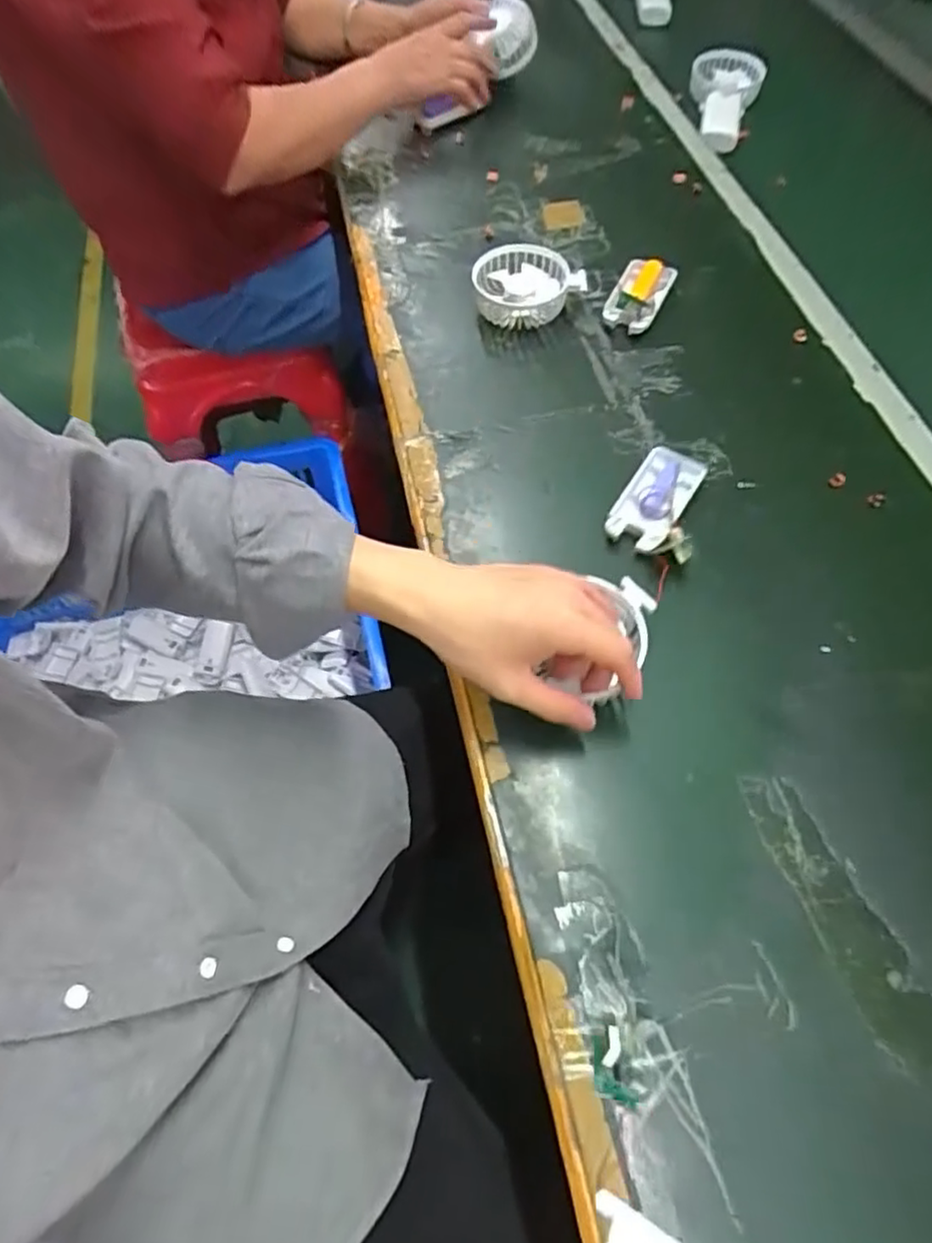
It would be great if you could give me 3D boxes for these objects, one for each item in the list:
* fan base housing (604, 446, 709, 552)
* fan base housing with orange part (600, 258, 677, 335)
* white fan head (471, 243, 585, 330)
[{"bbox_3d":[0.151,-0.098,0.524,0.045,0.016,0.100,28,66,17],"label":"fan base housing"},{"bbox_3d":[0.164,-0.308,0.627,0.044,0.023,0.079,25,66,16],"label":"fan base housing with orange part"},{"bbox_3d":[0.061,-0.322,0.644,0.105,0.036,0.080,8,62,7],"label":"white fan head"}]

